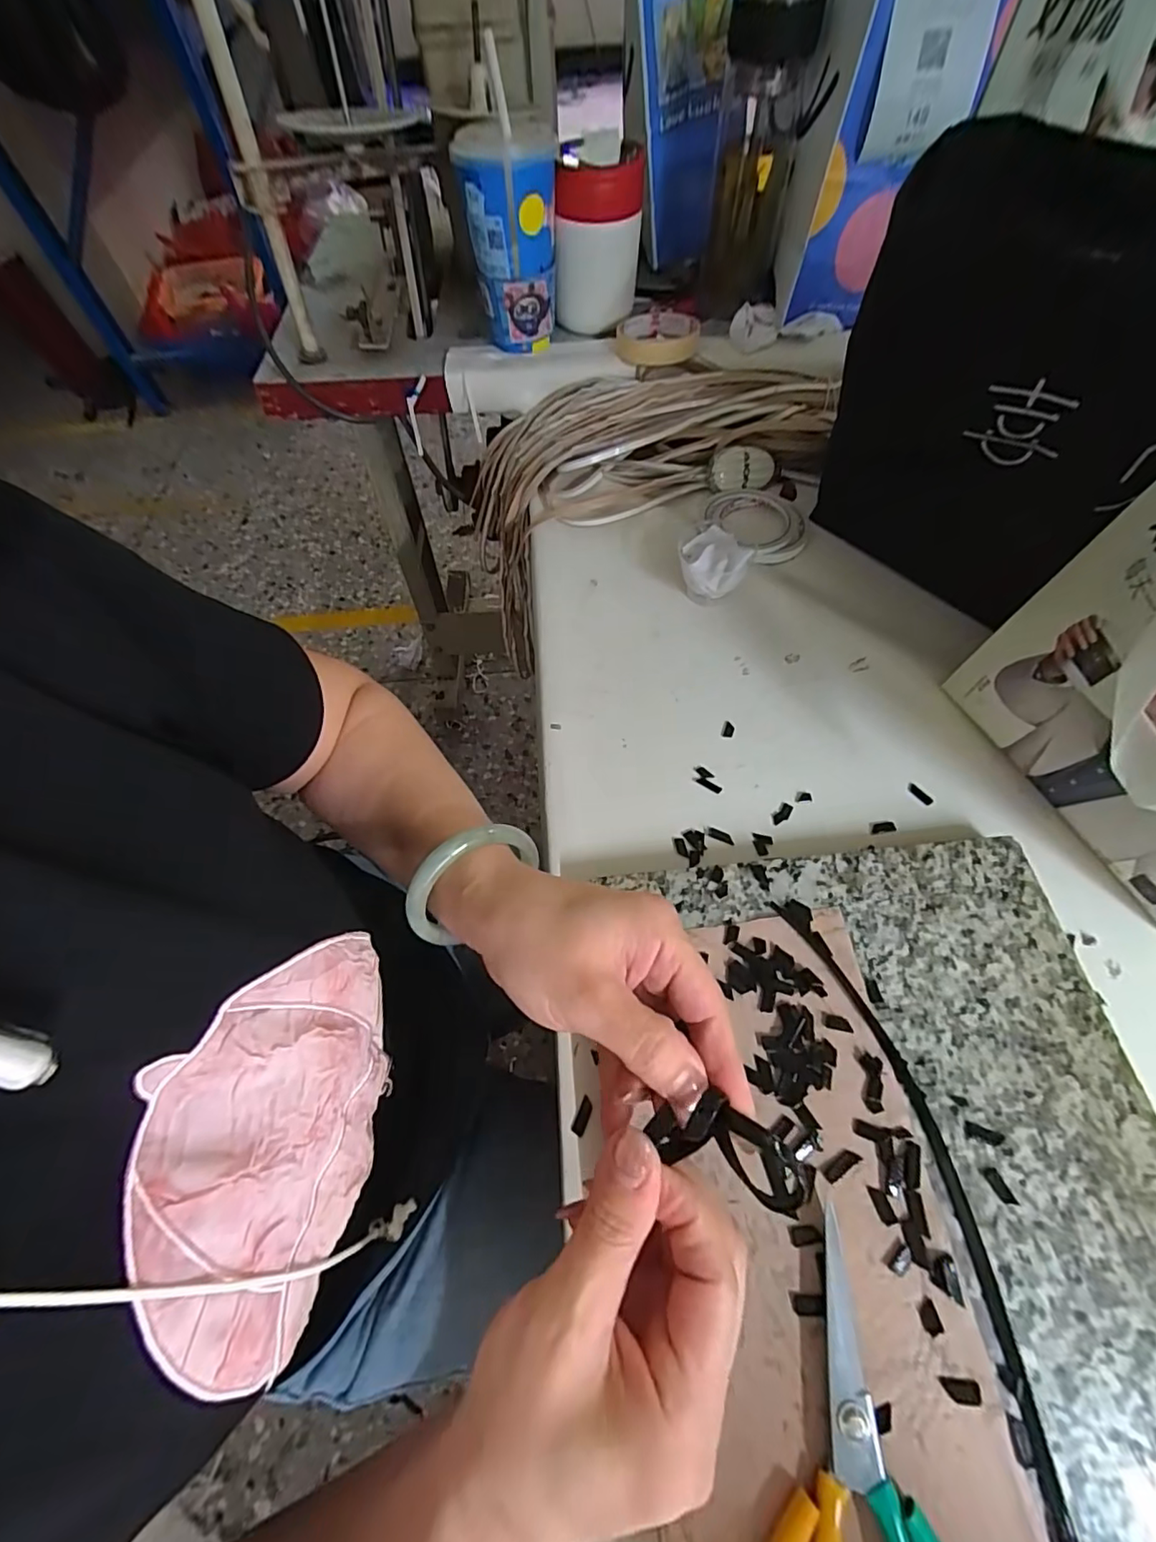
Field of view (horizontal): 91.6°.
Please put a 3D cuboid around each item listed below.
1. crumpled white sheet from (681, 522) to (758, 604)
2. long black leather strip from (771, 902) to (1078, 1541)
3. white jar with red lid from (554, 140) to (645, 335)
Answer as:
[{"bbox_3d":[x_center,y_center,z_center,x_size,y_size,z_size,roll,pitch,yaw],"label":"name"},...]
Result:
[{"bbox_3d":[0.114,-0.176,0.482,0.052,0.052,0.061,-3,61,2],"label":"crumpled white sheet"},{"bbox_3d":[0.175,0.201,0.282,0.035,0.004,0.282,-15,62,-5],"label":"long black leather strip"},{"bbox_3d":[0.016,-0.511,0.548,0.082,0.142,0.086,-1,61,3],"label":"white jar with red lid"}]

